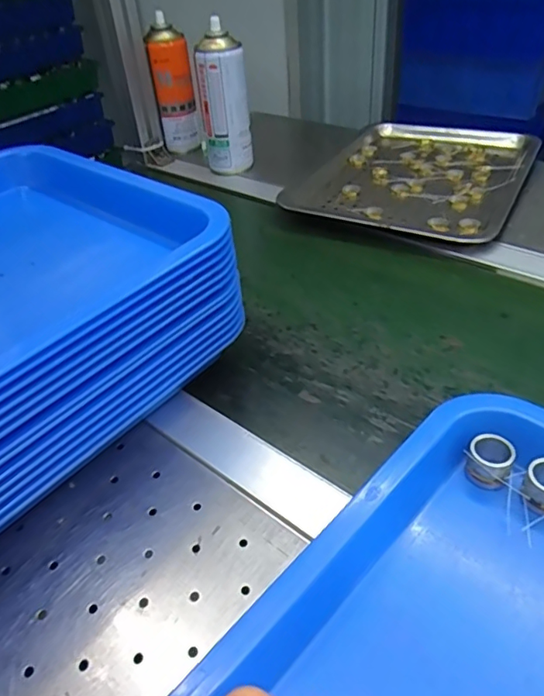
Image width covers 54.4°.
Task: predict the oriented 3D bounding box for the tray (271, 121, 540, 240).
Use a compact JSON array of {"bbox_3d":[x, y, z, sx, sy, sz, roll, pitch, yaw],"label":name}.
[{"bbox_3d":[0.187,-0.230,0.682,0.251,0.025,0.326,16,45,24],"label":"tray"}]

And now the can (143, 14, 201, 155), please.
[{"bbox_3d":[-0.138,-0.364,0.753,0.053,0.160,0.045,-6,40,-1],"label":"can"}]

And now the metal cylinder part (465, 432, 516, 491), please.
[{"bbox_3d":[0.131,0.068,0.319,0.024,0.025,0.022,-3,40,3],"label":"metal cylinder part"}]

